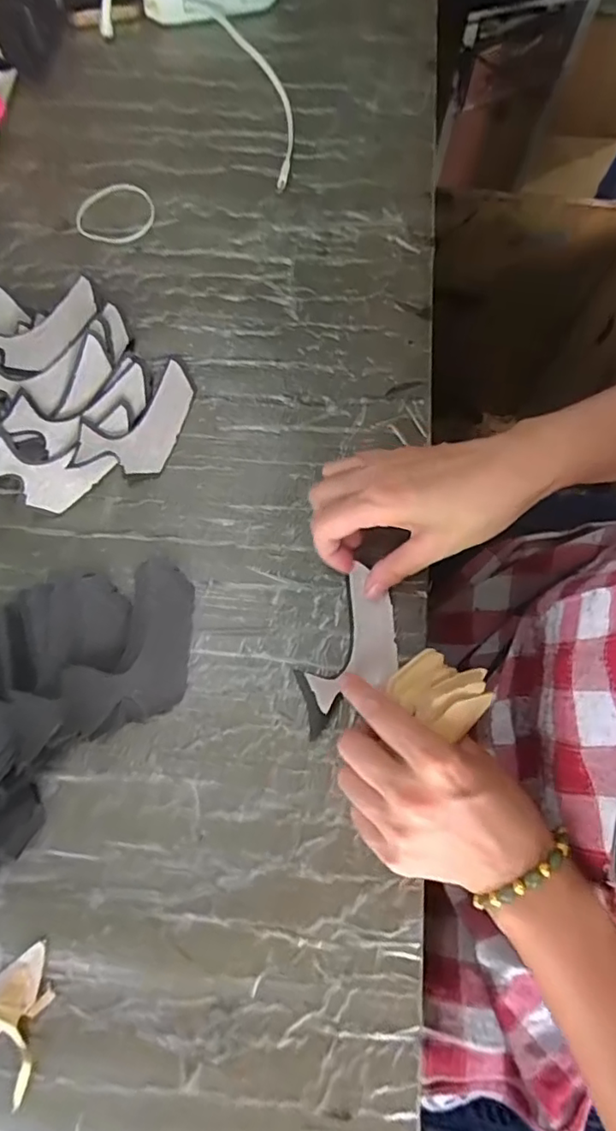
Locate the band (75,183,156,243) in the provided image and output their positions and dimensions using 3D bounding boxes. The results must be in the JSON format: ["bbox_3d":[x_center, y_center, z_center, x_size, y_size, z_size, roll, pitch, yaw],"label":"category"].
[{"bbox_3d":[-0.155,-0.286,0.456,0.059,0.004,0.059,0,76,0],"label":"band"}]

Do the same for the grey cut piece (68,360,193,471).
[{"bbox_3d":[-0.121,-0.108,0.404,0.059,0.004,0.097,21,74,-11],"label":"grey cut piece"}]

